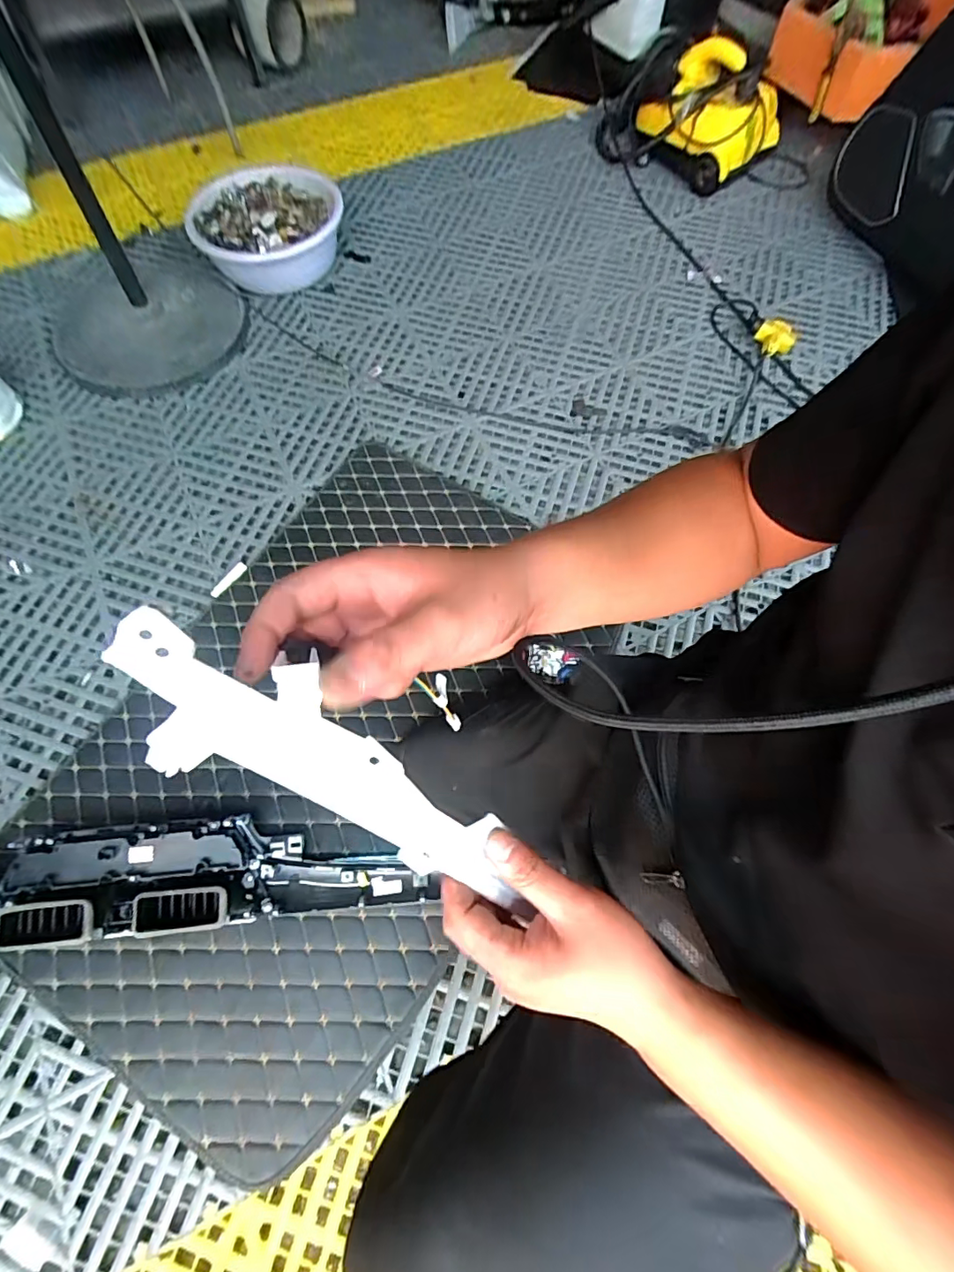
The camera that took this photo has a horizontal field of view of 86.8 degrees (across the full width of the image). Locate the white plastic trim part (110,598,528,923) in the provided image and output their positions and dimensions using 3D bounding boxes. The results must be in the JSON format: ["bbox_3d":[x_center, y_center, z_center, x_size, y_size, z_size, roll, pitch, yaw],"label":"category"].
[{"bbox_3d":[-0.050,0.081,0.249,0.023,0.261,0.058,10,60,50],"label":"white plastic trim part"}]

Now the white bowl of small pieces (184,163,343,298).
[{"bbox_3d":[-0.521,-1.027,1.269,0.368,0.131,0.348,0,67,0],"label":"white bowl of small pieces"}]

